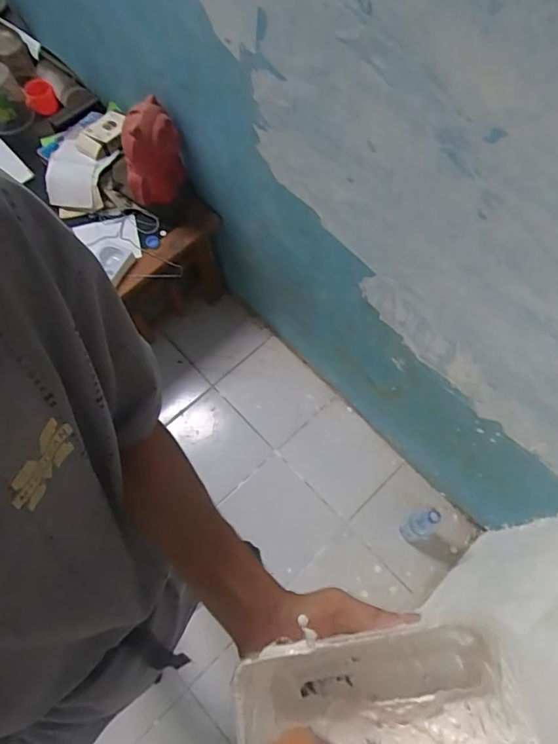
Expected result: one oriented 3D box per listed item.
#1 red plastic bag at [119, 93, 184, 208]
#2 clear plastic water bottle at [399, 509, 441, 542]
[{"bbox_3d":[-0.290,-0.486,1.147,0.135,0.275,0.088,-30,72,-11],"label":"red plastic bag"},{"bbox_3d":[0.366,0.398,1.279,0.073,0.169,0.064,-11,69,-4],"label":"clear plastic water bottle"}]

